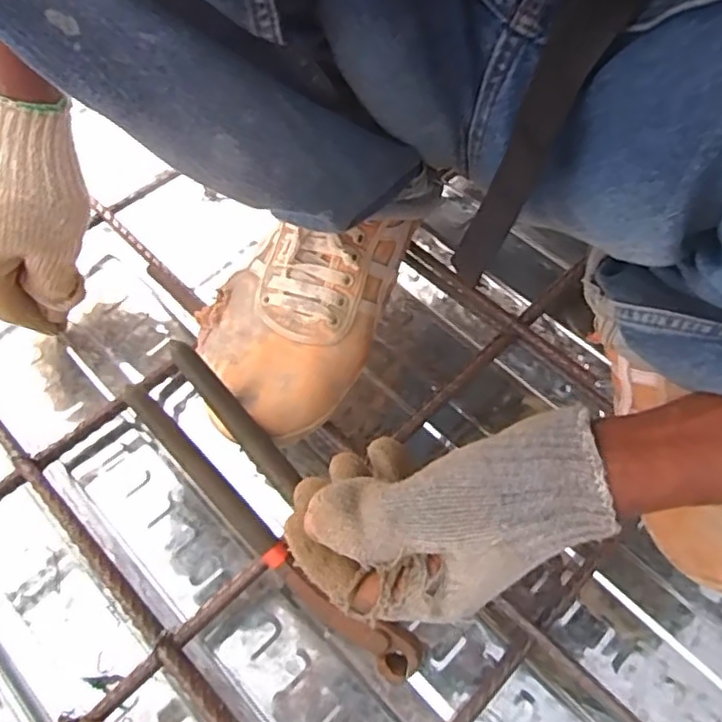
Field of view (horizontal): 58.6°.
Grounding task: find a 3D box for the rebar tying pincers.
[{"bbox_3d":[-0.048,0.088,0.363,0.064,0.025,0.217,-38,88,19],"label":"rebar tying pincers"}]

